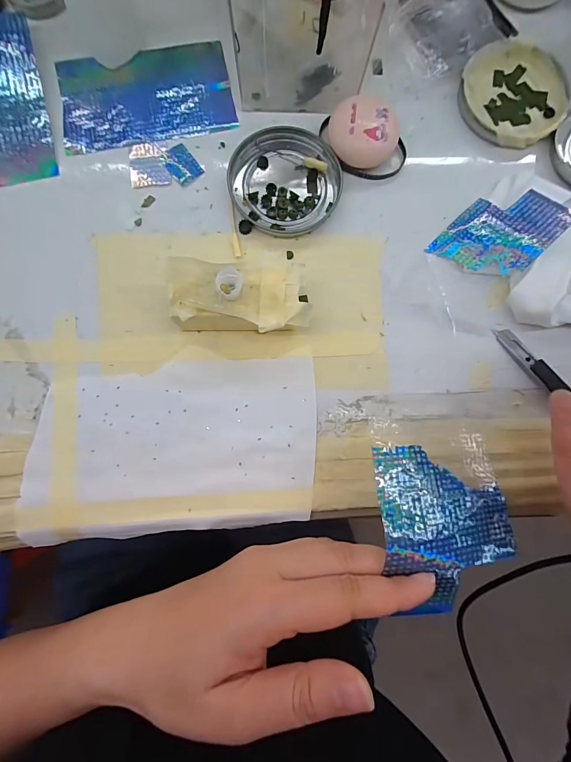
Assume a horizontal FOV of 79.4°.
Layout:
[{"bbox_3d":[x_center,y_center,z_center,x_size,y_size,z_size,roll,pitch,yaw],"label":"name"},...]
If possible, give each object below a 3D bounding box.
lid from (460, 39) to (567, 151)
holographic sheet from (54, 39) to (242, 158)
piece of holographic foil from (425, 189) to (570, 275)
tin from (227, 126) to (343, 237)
[{"bbox_3d":[0.171,-0.215,0.258,0.078,0.007,0.078,0,84,-2],"label":"lid"},{"bbox_3d":[-0.103,-0.212,0.256,0.122,0.004,0.076,-11,83,-3],"label":"holographic sheet"},{"bbox_3d":[0.152,-0.106,0.241,0.082,0.004,0.059,-44,70,-4],"label":"piece of holographic foil"},{"bbox_3d":[-0.001,-0.144,0.246,0.076,0.008,0.080,0,84,-2],"label":"tin"}]

